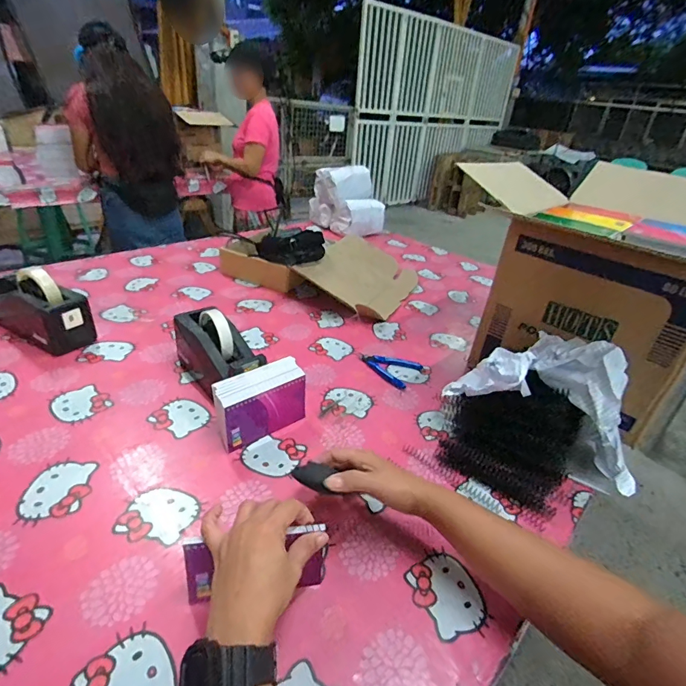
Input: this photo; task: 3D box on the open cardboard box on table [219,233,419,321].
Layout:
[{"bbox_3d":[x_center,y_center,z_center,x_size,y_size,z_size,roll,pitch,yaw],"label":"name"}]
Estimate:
[{"bbox_3d":[-0.049,-0.219,1.119,0.467,0.075,0.361,19,34,18],"label":"open cardboard box on table"}]

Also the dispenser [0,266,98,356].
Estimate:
[{"bbox_3d":[-0.555,-0.070,0.746,0.199,0.121,0.089,23,35,24],"label":"dispenser"}]

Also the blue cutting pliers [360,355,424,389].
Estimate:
[{"bbox_3d":[0.086,0.045,0.781,0.108,0.009,0.083,24,36,25],"label":"blue cutting pliers"}]

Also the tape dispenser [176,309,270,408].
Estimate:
[{"bbox_3d":[-0.200,0.018,0.665,0.078,0.122,0.190,-20,41,-36],"label":"tape dispenser"}]

